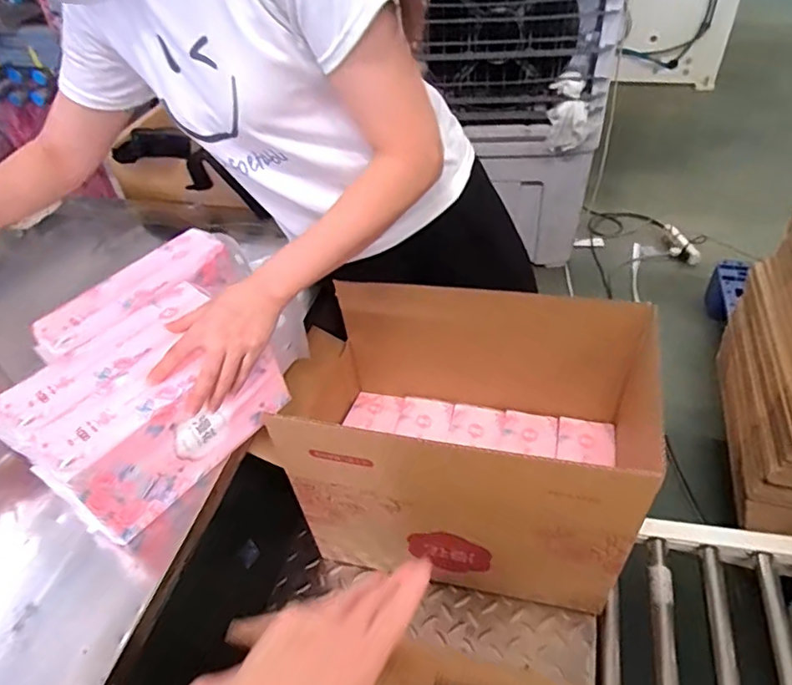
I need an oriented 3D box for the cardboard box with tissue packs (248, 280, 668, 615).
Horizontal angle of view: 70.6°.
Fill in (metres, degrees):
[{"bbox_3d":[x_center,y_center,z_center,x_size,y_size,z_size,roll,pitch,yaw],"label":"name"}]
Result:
[{"bbox_3d":[0.095,0.156,0.833,0.492,0.372,0.278,8,46,14],"label":"cardboard box with tissue packs"}]

